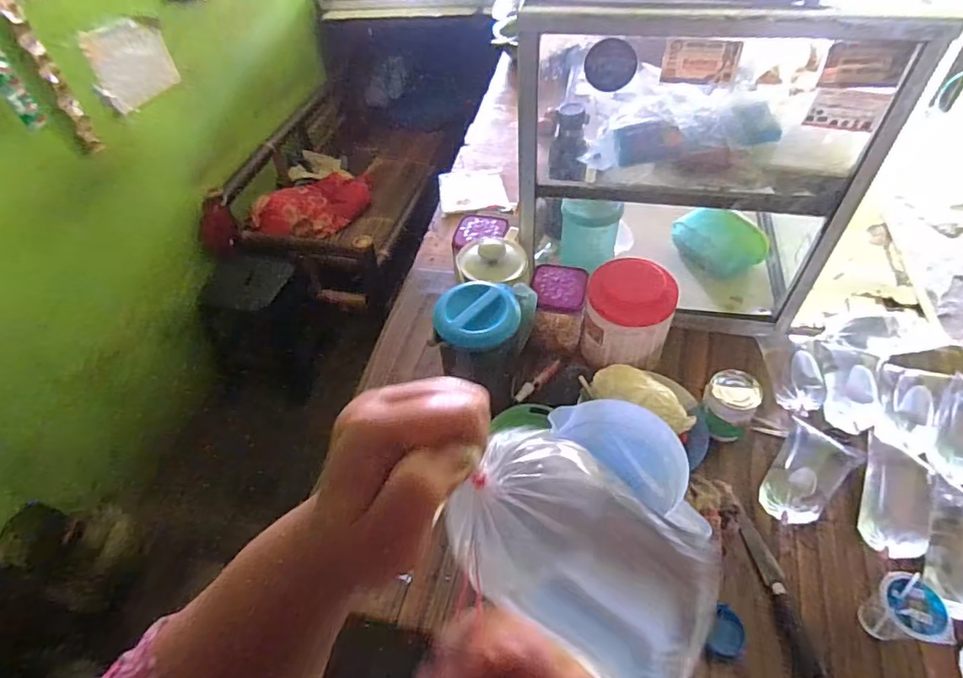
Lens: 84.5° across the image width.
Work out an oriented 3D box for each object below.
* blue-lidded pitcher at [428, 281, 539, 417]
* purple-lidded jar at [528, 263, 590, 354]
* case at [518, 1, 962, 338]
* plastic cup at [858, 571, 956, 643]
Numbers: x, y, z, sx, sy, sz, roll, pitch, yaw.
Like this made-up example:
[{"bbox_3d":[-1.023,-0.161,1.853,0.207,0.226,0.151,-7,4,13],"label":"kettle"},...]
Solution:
[{"bbox_3d":[0.008,0.019,0.842,0.139,0.195,0.140,5,50,10],"label":"blue-lidded pitcher"},{"bbox_3d":[0.137,-0.051,0.954,0.093,0.124,0.101,6,50,10],"label":"purple-lidded jar"},{"bbox_3d":[0.333,-0.300,0.890,0.493,0.516,0.280,8,50,12],"label":"case"},{"bbox_3d":[0.525,0.344,0.663,0.069,0.090,0.074,-3,49,3],"label":"plastic cup"}]

